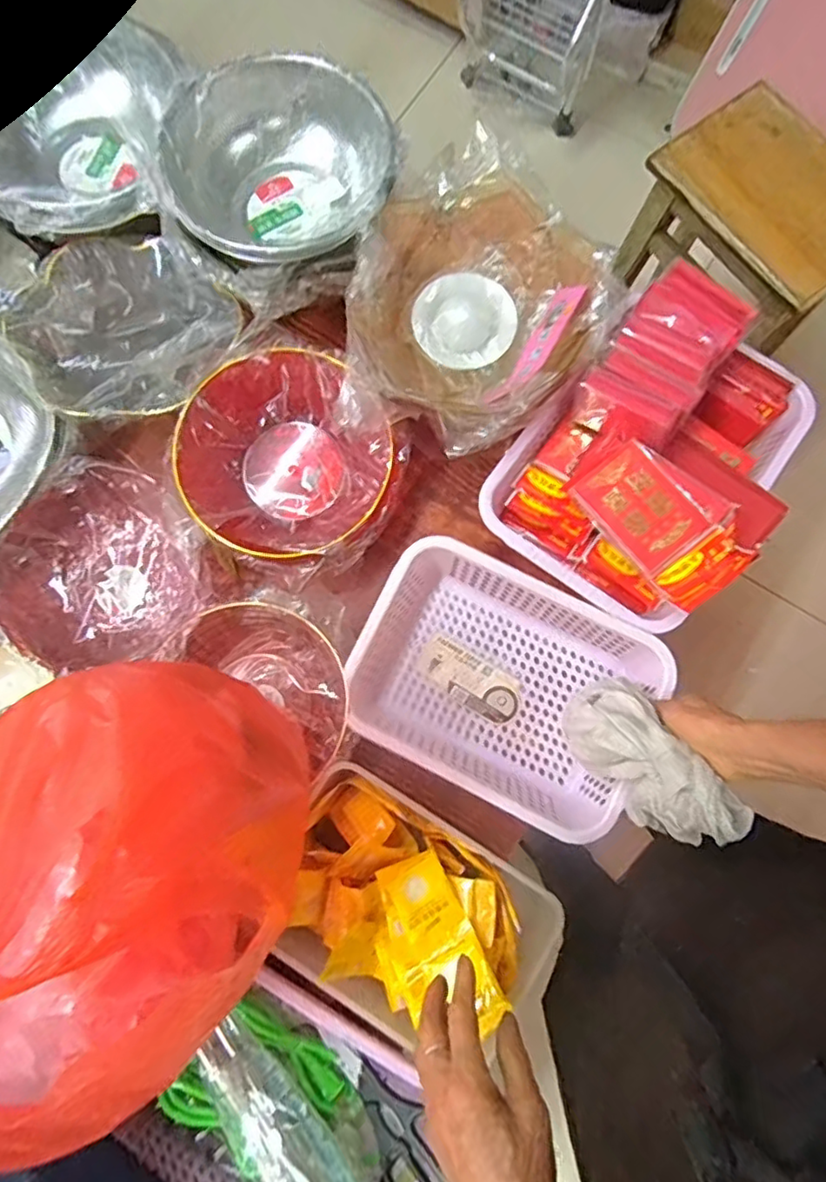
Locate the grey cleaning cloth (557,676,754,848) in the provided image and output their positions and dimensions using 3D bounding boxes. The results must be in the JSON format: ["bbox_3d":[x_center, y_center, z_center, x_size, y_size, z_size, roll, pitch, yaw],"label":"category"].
[{"bbox_3d":[0.220,0.160,0.553,0.083,0.070,0.173,-41,54,-7],"label":"grey cleaning cloth"}]

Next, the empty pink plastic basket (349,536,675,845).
[{"bbox_3d":[0.092,0.101,0.646,0.293,0.095,0.220,25,80,4],"label":"empty pink plastic basket"}]

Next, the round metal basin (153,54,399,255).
[{"bbox_3d":[-0.143,-0.469,0.673,0.239,0.103,0.234,0,79,0],"label":"round metal basin"}]

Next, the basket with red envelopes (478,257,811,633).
[{"bbox_3d":[0.266,-0.144,0.635,0.246,0.113,0.335,42,82,7],"label":"basket with red envelopes"}]

